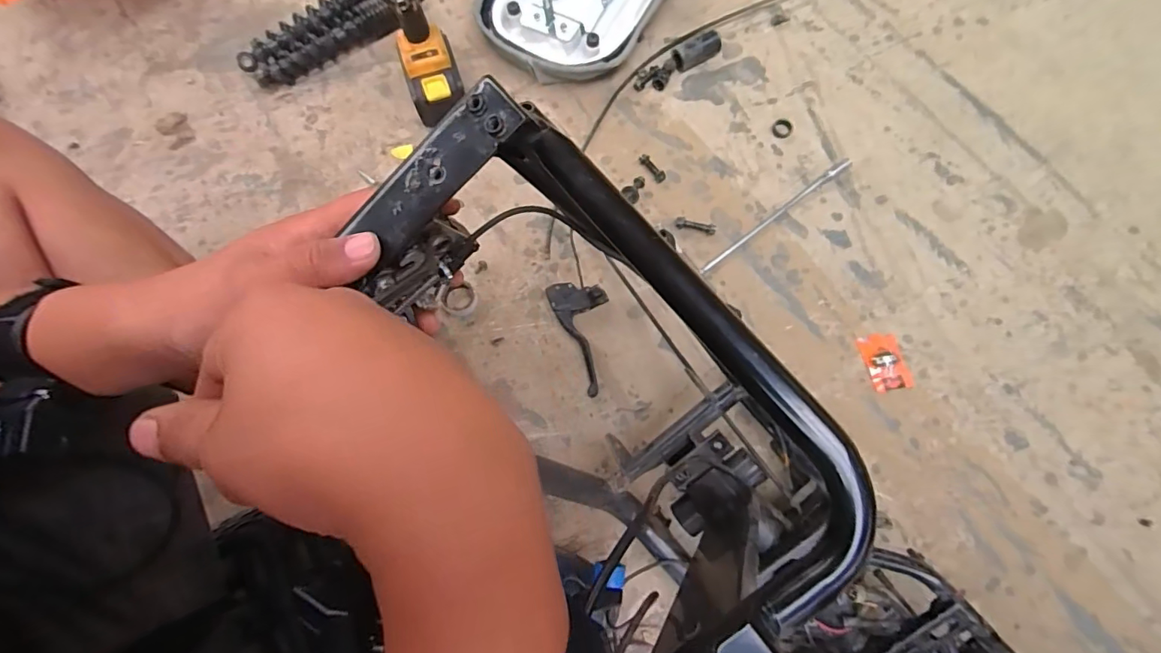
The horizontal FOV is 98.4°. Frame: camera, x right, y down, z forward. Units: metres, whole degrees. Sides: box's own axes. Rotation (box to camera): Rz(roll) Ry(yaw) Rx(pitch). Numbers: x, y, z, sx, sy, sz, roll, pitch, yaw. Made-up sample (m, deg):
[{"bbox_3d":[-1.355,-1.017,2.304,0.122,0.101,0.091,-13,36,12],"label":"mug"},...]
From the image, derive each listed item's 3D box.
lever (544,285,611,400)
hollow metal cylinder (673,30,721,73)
[{"bbox_3d":[0.015,0.004,0.659,0.071,0.047,0.156,-22,75,-6],"label":"lever"},{"bbox_3d":[0.183,-0.436,0.787,0.074,0.034,0.031,-27,75,-8],"label":"hollow metal cylinder"}]

